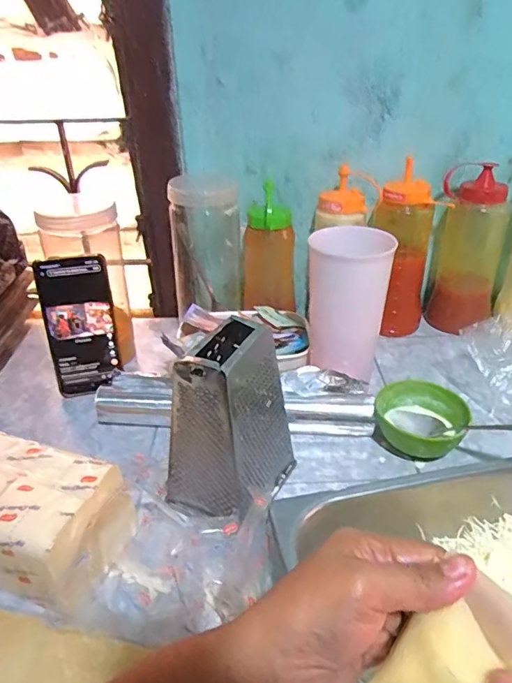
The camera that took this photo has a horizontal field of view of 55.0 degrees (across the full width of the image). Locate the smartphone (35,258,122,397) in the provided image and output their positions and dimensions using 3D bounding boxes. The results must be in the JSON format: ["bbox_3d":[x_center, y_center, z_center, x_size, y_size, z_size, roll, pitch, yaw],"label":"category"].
[{"bbox_3d":[-0.205,-0.016,0.578,0.074,0.167,0.010,-8,23,-15],"label":"smartphone"}]

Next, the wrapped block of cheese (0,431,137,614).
[{"bbox_3d":[-0.182,0.143,0.401,0.149,0.074,0.100,11,34,19],"label":"wrapped block of cheese"}]

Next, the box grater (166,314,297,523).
[{"bbox_3d":[-0.023,0.067,0.438,0.087,0.163,0.098,12,35,21],"label":"box grater"}]

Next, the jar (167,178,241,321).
[{"bbox_3d":[-0.068,-0.127,0.680,0.091,0.178,0.075,-1,32,1],"label":"jar"}]

